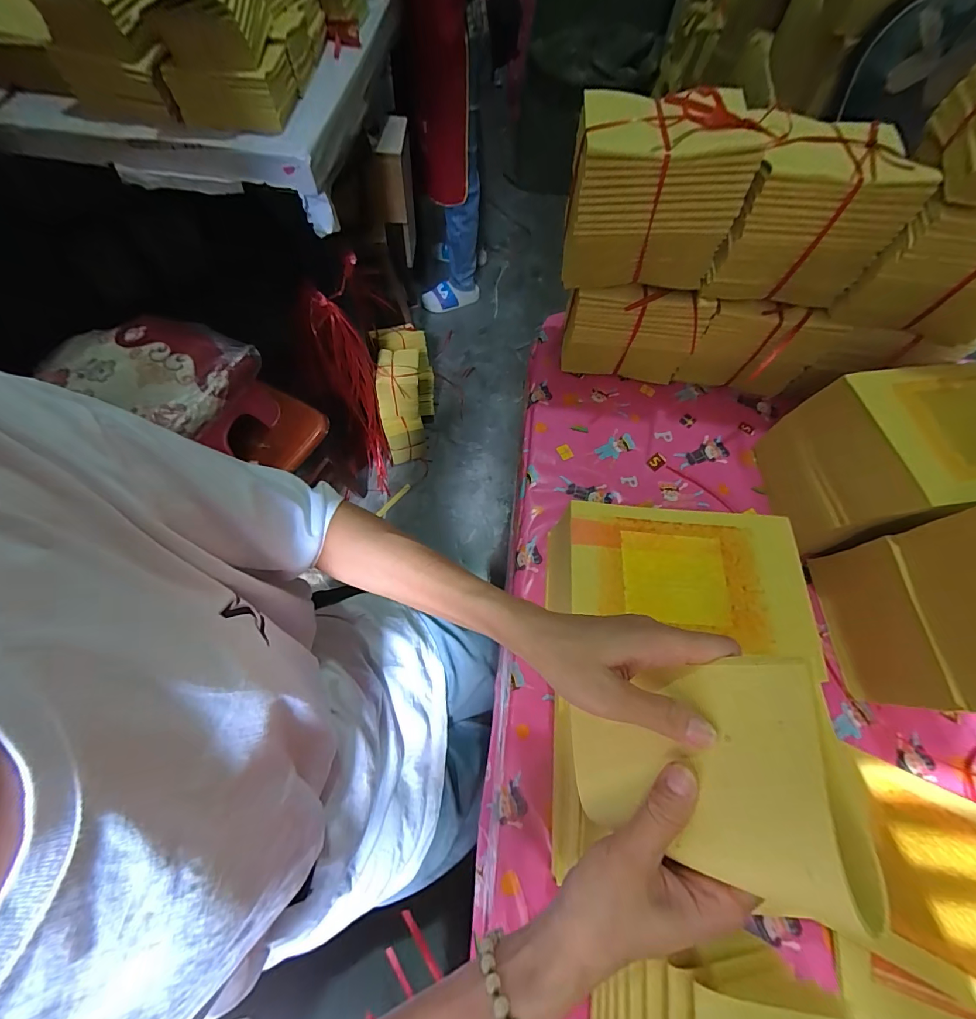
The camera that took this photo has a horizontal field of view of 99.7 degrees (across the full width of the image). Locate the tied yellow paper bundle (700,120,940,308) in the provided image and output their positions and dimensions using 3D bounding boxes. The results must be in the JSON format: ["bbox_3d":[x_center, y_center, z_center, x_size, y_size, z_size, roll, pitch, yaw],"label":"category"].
[{"bbox_3d":[0.338,-0.321,0.450,0.167,0.130,0.101,5,66,-1],"label":"tied yellow paper bundle"}]

